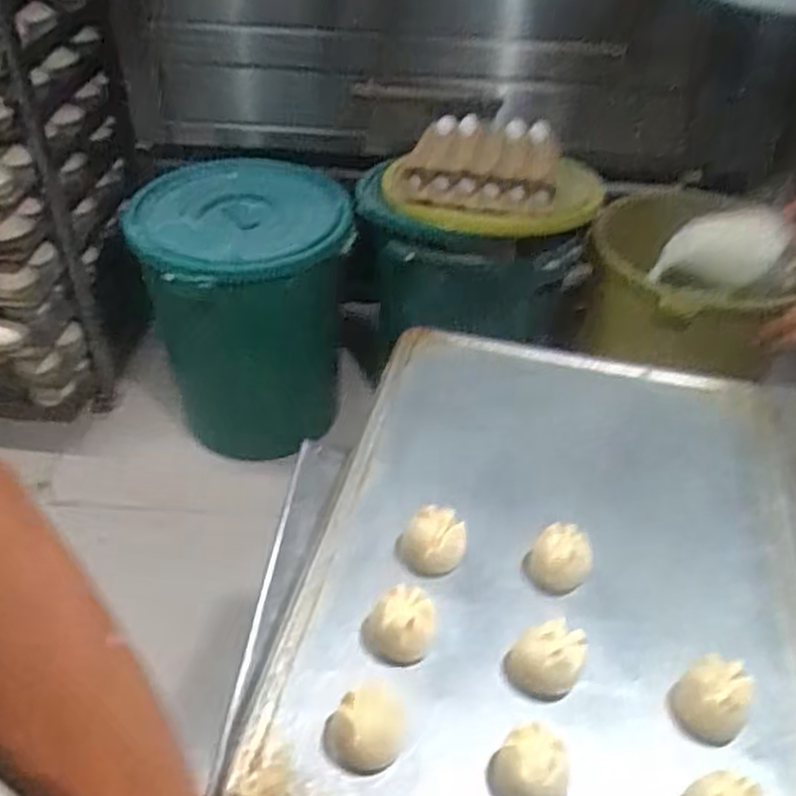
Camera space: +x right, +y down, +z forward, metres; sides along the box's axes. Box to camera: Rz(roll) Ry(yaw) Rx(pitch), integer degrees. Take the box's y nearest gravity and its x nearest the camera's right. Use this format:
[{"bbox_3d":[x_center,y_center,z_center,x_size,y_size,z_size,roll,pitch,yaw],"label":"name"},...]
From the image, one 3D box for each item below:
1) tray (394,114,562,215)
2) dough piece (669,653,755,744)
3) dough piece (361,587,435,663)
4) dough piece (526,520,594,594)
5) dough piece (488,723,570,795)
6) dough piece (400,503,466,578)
[{"bbox_3d":[0.179,-0.473,1.489,0.274,0.098,0.326,10,42,8],"label":"tray"},{"bbox_3d":[0.184,0.175,0.446,0.037,0.036,0.034,2,42,-1],"label":"dough piece"},{"bbox_3d":[0.001,0.141,0.473,0.042,0.032,0.036,7,42,5],"label":"dough piece"},{"bbox_3d":[0.111,0.111,0.522,0.039,0.037,0.032,18,44,16],"label":"dough piece"},{"bbox_3d":[0.072,0.201,0.412,0.039,0.033,0.034,22,45,20],"label":"dough piece"},{"bbox_3d":[0.024,0.099,0.519,0.036,0.030,0.046,18,44,16],"label":"dough piece"}]

